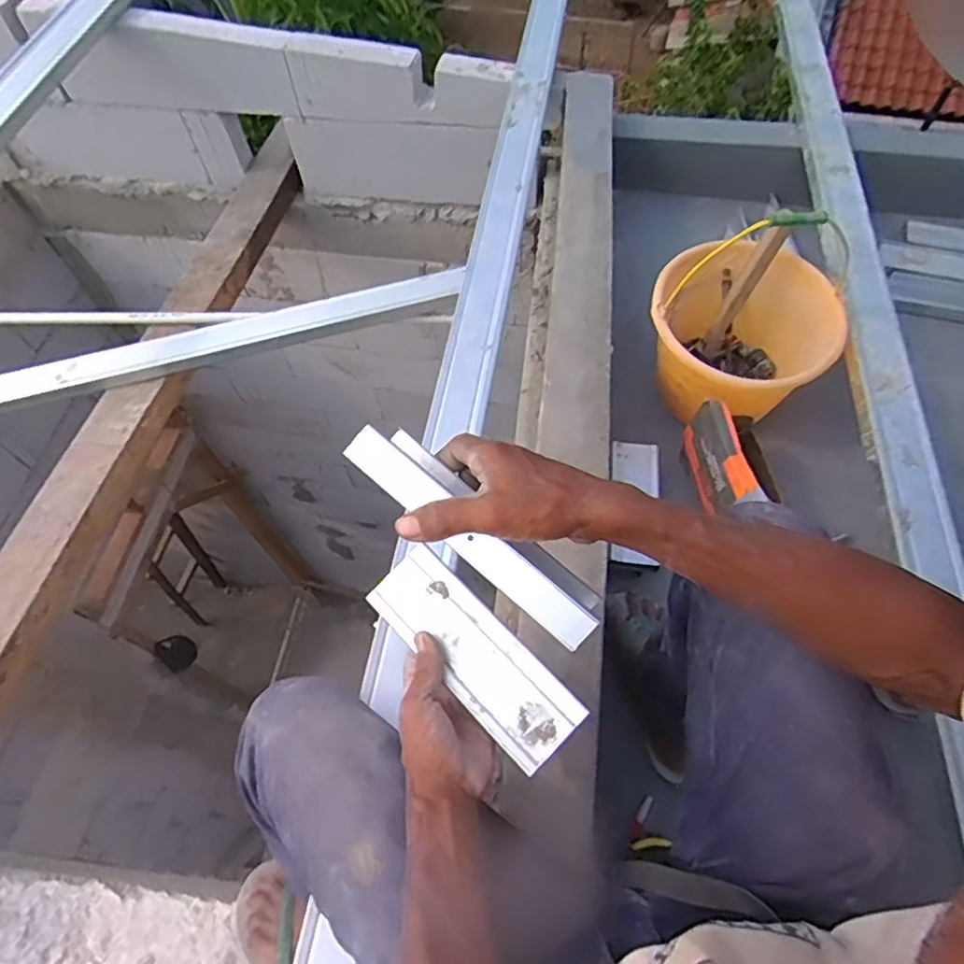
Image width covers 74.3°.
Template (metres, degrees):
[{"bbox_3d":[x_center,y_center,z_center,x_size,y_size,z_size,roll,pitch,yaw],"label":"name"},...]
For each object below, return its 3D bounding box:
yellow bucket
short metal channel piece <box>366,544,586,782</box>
[{"bbox_3d":[0.416,-0.235,1.039,0.275,0.239,0.249,37,68,22],"label":"yellow bucket"},{"bbox_3d":[-0.007,0.151,0.564,0.070,0.023,0.209,-41,72,-19],"label":"short metal channel piece"}]

